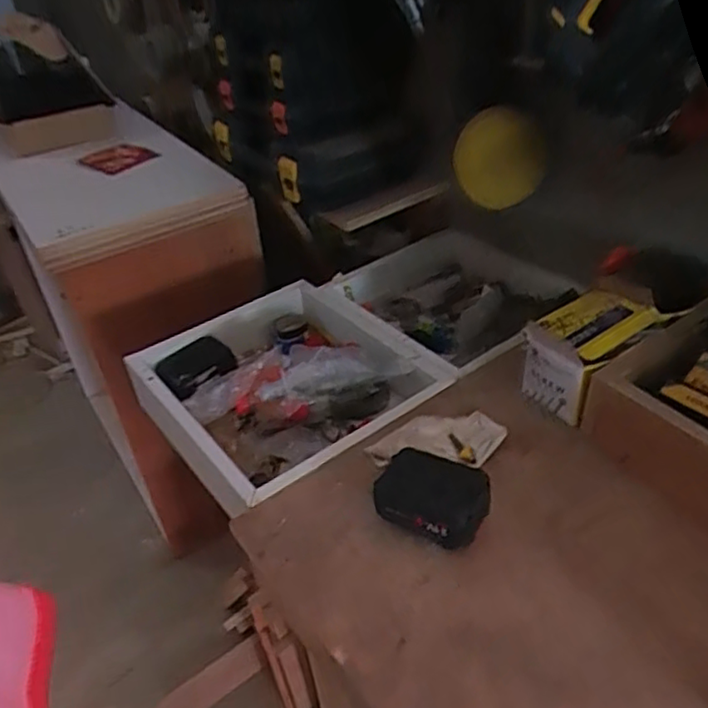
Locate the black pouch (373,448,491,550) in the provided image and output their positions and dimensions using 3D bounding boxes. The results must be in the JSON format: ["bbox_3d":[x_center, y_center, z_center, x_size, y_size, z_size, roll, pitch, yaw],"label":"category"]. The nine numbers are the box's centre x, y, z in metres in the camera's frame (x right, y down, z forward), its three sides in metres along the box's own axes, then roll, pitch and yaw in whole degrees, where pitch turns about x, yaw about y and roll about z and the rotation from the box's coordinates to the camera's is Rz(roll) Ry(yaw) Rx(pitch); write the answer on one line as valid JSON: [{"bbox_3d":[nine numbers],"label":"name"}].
[{"bbox_3d":[0.087,0.161,0.709,0.119,0.062,0.079,15,44,25],"label":"black pouch"}]

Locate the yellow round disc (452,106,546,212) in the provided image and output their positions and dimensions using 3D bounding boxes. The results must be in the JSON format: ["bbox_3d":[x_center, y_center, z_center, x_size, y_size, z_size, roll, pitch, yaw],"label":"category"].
[{"bbox_3d":[0.213,-0.282,0.947,0.130,0.146,0.032,9,42,19],"label":"yellow round disc"}]

